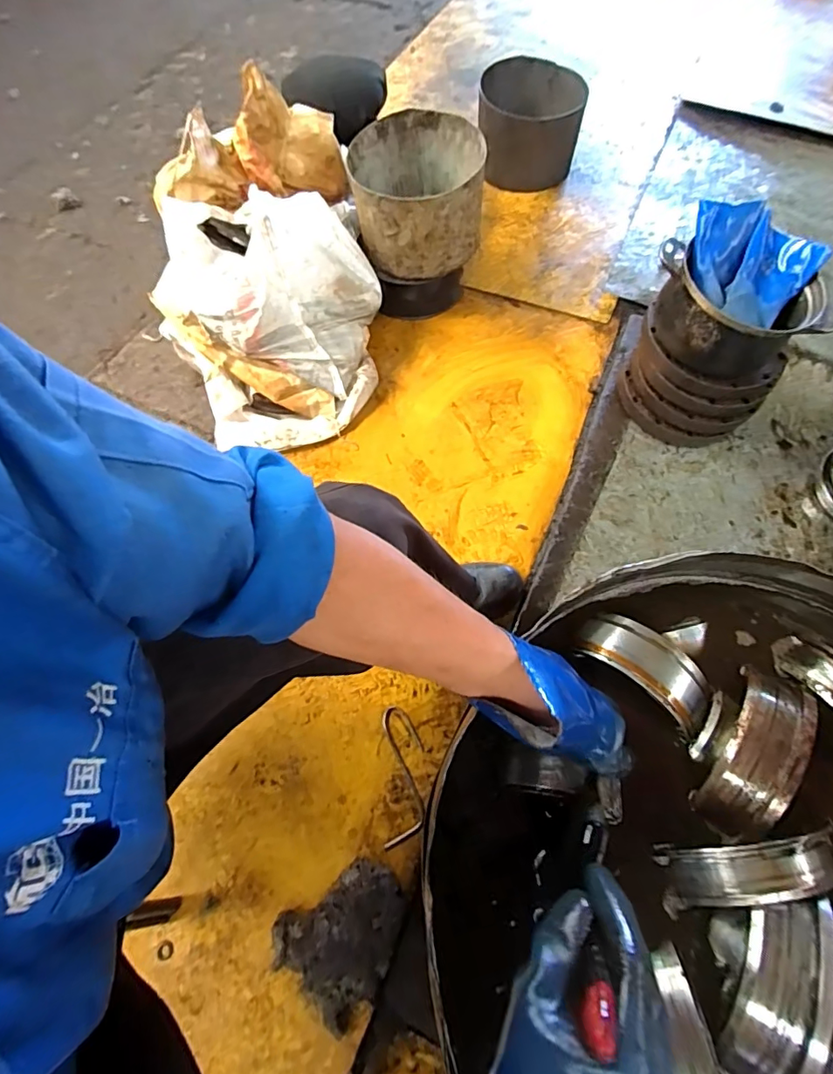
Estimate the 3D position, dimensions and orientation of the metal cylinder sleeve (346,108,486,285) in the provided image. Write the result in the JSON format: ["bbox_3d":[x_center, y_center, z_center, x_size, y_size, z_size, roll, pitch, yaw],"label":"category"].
[{"bbox_3d":[0.007,-0.771,1.136,0.283,0.192,0.310,-1,66,3],"label":"metal cylinder sleeve"}]

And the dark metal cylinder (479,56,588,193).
[{"bbox_3d":[0.313,-1.195,1.433,0.272,0.197,0.314,-1,66,3],"label":"dark metal cylinder"}]

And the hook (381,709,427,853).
[{"bbox_3d":[-0.021,0.390,0.817,0.065,0.005,0.206,-4,66,1],"label":"hook"}]

